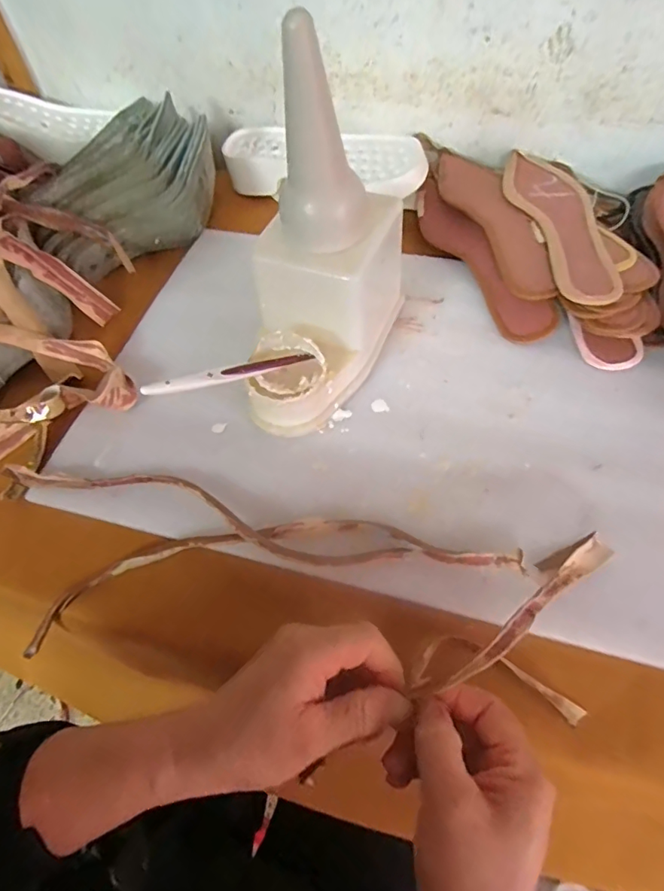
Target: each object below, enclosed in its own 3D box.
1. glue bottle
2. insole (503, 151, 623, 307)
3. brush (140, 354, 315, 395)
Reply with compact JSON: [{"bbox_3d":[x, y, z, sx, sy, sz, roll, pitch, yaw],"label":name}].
[{"bbox_3d":[-0.009,-0.138,0.372,0.125,0.231,0.161,3,57,6],"label":"glue bottle"},{"bbox_3d":[0.226,-0.225,0.493,0.076,0.013,0.242,-2,57,3],"label":"insole"},{"bbox_3d":[-0.079,-0.058,0.394,0.144,0.012,0.012,-19,55,-33],"label":"brush"}]

